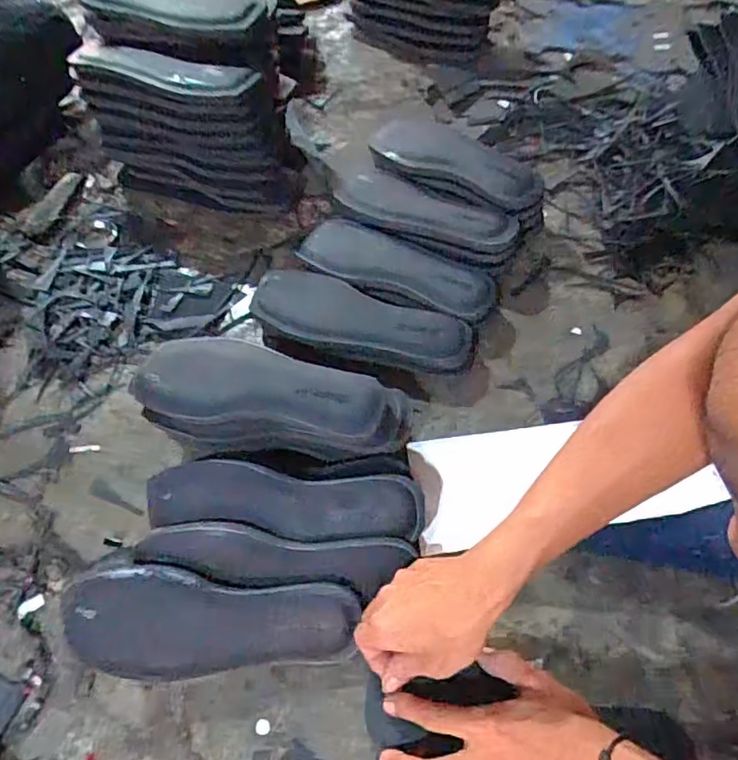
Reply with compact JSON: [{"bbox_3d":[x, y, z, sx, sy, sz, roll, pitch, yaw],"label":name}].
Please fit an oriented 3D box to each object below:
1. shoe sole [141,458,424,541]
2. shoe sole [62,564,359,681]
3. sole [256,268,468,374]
[{"bbox_3d":[-0.075,0.107,0.511,0.239,0.009,0.059,4,79,4],"label":"shoe sole"},{"bbox_3d":[-0.128,0.200,0.475,0.230,0.010,0.086,2,86,-4],"label":"shoe sole"},{"bbox_3d":[-0.010,-0.069,0.649,0.254,0.022,0.086,15,61,11],"label":"sole"}]

